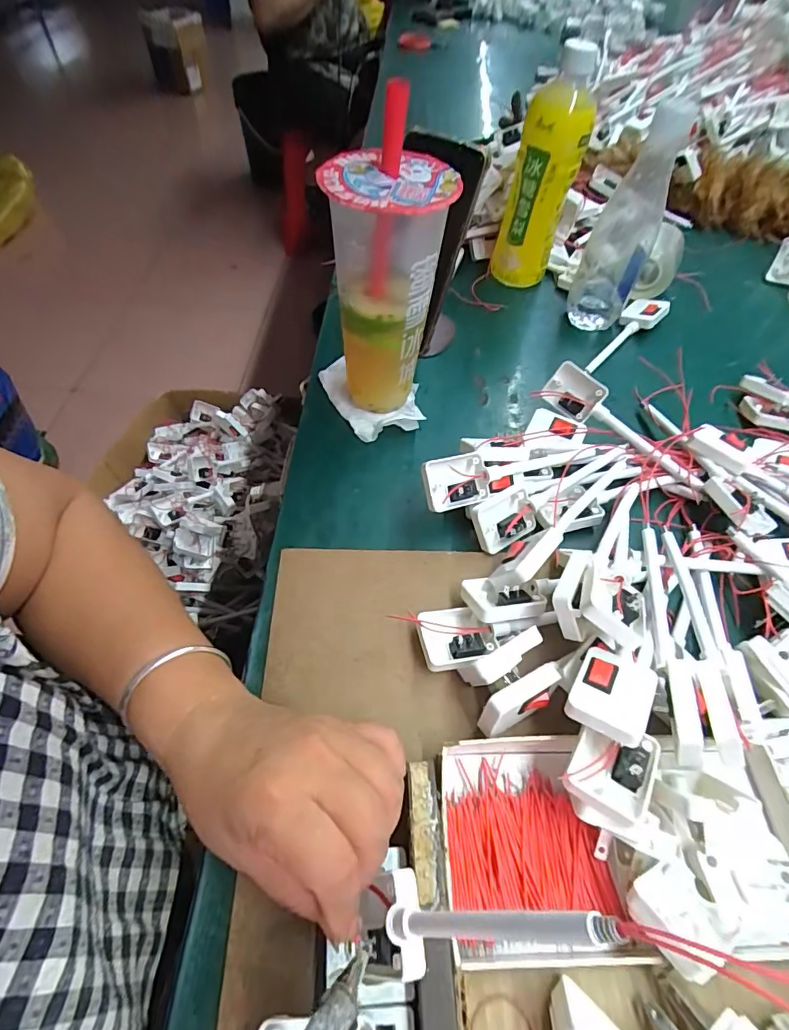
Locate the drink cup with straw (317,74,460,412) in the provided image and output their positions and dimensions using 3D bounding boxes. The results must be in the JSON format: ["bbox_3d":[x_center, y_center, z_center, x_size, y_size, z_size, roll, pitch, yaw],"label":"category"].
[{"bbox_3d":[-0.006,-0.170,0.378,0.085,0.206,0.085,-23,59,-17],"label":"drink cup with straw"}]

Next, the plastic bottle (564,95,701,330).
[{"bbox_3d":[0.226,-0.279,0.477,0.061,0.192,0.050,17,56,9],"label":"plastic bottle"}]

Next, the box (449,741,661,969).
[{"bbox_3d":[0.070,0.170,0.249,0.085,0.019,0.096,-1,56,-3],"label":"box"}]

